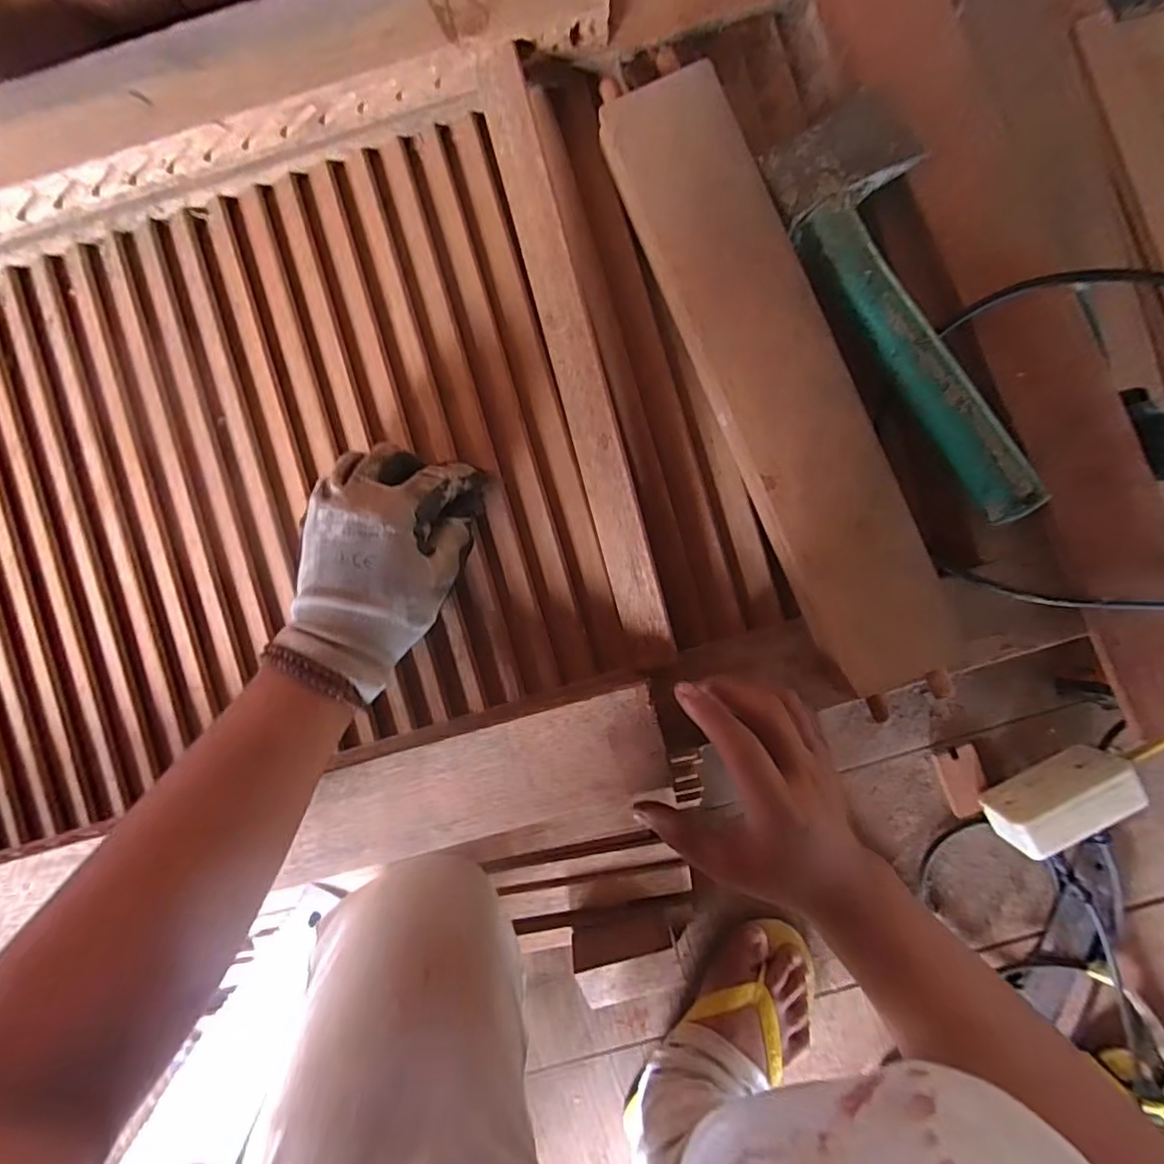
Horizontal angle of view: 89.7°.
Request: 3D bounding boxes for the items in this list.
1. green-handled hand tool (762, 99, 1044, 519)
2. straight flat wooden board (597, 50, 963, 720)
[{"bbox_3d":[0.202,-0.159,0.344,0.079,0.024,0.253,-30,88,3],"label":"green-handled hand tool"},{"bbox_3d":[0.116,-0.113,0.342,0.071,0.016,0.382,-24,89,3],"label":"straight flat wooden board"}]

